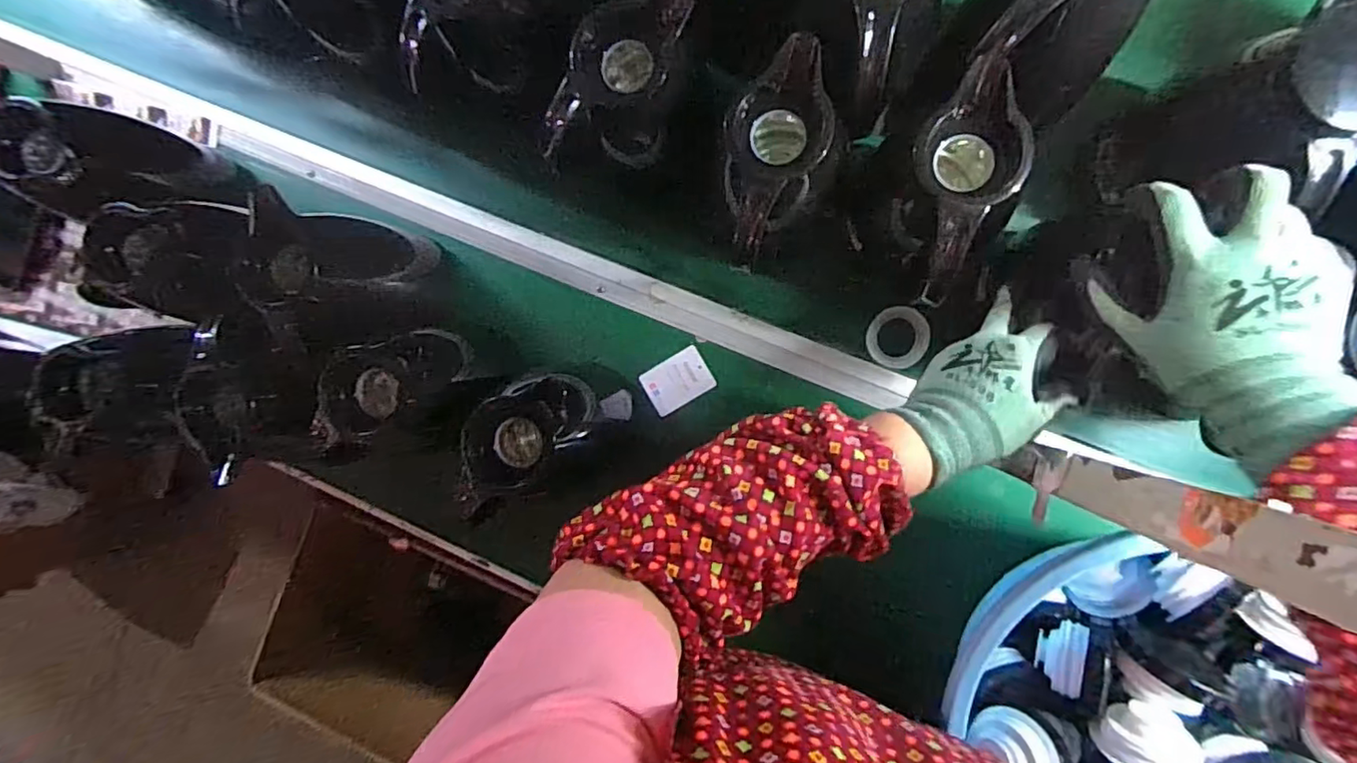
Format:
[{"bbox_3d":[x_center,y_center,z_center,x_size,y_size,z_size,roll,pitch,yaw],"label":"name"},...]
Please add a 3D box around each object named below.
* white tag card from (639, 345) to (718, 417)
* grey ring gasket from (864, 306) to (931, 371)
[{"bbox_3d":[-0.001,0.000,0.631,0.070,0.004,0.051,-31,92,9],"label":"white tag card"},{"bbox_3d":[0.216,-0.043,0.593,0.059,0.012,0.059,0,91,8],"label":"grey ring gasket"}]

